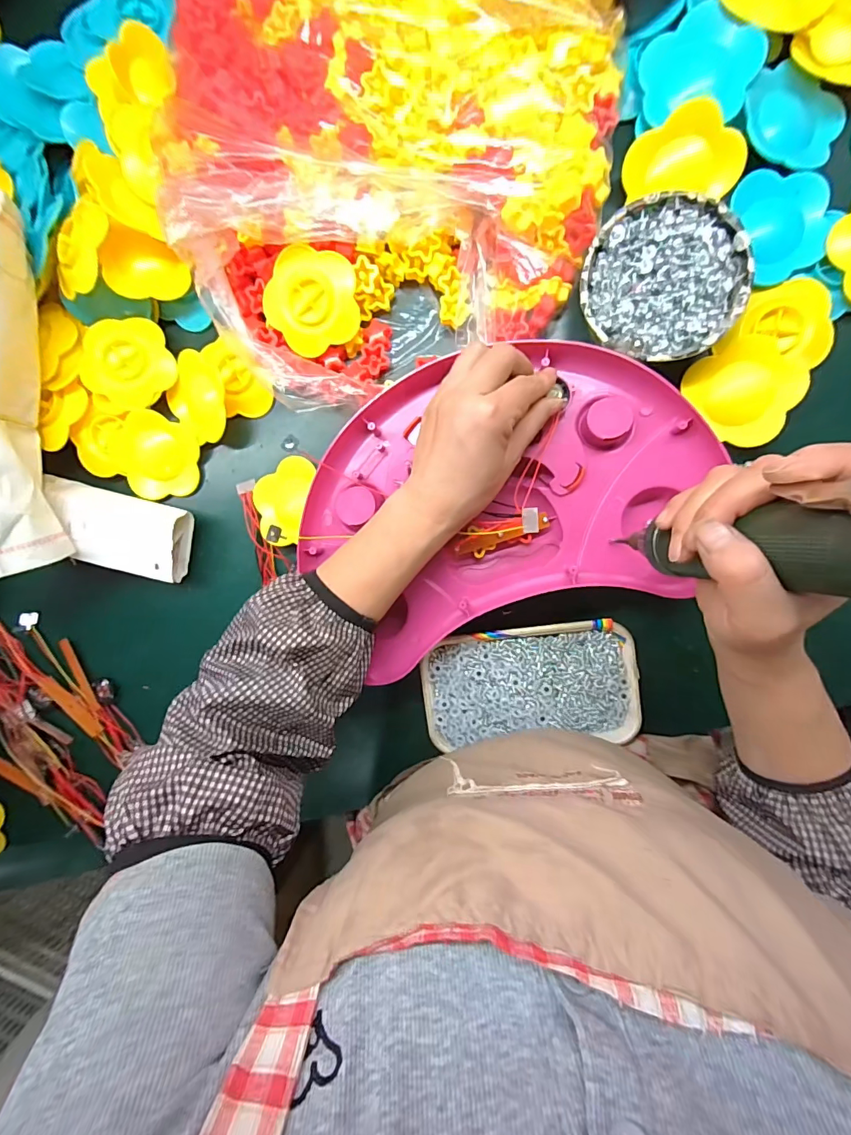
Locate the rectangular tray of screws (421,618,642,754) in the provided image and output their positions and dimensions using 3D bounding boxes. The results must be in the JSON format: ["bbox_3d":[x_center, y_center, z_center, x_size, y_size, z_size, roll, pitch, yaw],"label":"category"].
[{"bbox_3d":[0.088,0.100,0.388,0.174,0.021,0.099,-7,93,8],"label":"rectangular tray of screws"}]

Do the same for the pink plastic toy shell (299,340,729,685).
[{"bbox_3d":[0.057,-0.053,0.358,0.319,0.040,0.221,-18,91,8],"label":"pink plastic toy shell"}]

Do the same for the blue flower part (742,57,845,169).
[{"bbox_3d":[0.271,-0.332,0.330,0.073,0.016,0.061,29,97,5],"label":"blue flower part"}]

